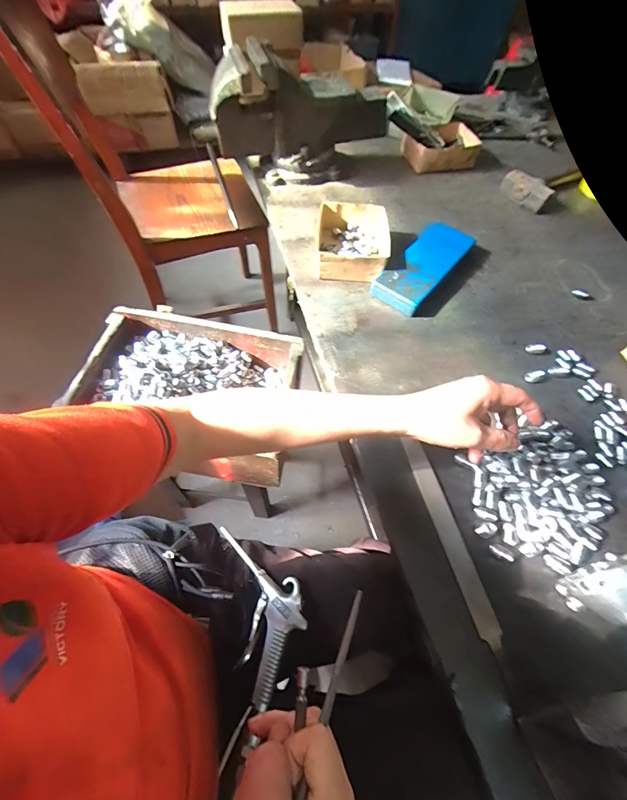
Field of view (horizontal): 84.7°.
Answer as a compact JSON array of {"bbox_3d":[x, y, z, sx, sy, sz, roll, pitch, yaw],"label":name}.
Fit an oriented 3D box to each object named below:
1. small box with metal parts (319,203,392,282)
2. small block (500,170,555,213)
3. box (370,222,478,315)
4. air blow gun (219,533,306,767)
[{"bbox_3d":[0.076,-0.289,0.632,0.125,0.054,0.167,4,58,0],"label":"small box with metal parts"},{"bbox_3d":[0.478,-0.473,0.778,0.046,0.046,0.115,-30,64,-19],"label":"small block"},{"bbox_3d":[0.200,-0.243,0.626,0.090,0.031,0.240,35,63,18],"label":"box"},{"bbox_3d":[-0.088,0.255,0.426,0.166,0.027,0.113,20,64,31],"label":"air blow gun"}]

